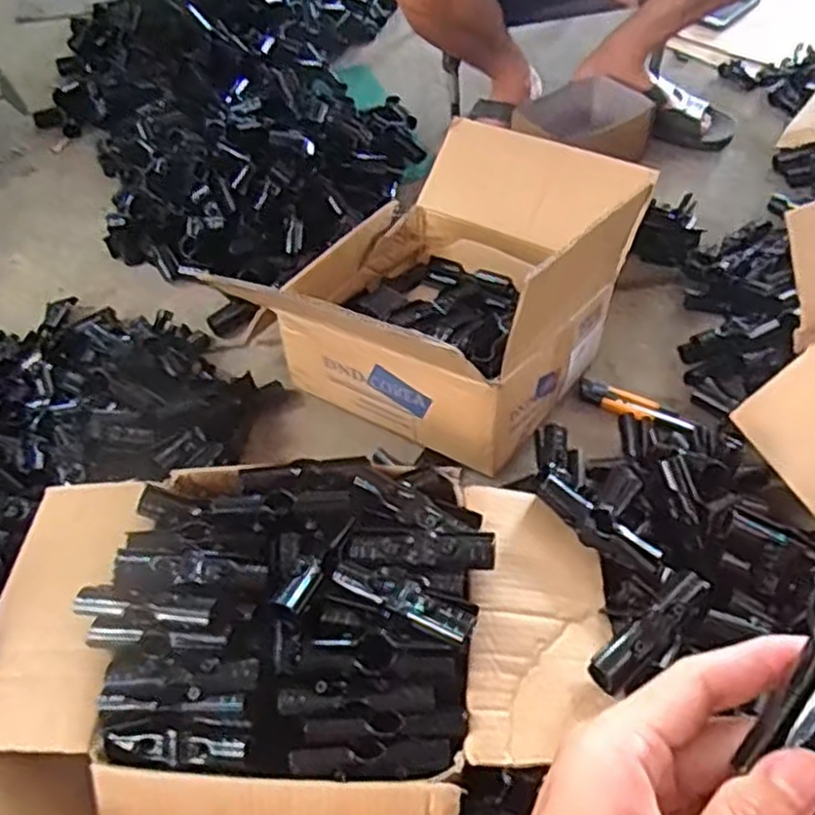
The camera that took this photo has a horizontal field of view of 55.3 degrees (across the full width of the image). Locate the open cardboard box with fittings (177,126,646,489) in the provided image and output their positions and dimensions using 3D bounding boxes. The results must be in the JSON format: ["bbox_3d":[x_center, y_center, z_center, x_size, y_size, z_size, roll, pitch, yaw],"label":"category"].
[{"bbox_3d":[0.057,-0.175,0.960,0.356,0.233,0.472,27,59,24],"label":"open cardboard box with fittings"}]

